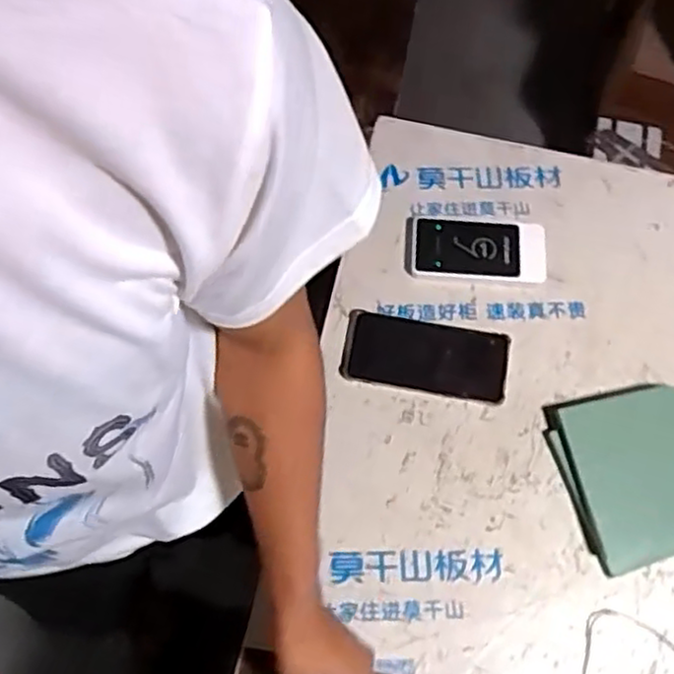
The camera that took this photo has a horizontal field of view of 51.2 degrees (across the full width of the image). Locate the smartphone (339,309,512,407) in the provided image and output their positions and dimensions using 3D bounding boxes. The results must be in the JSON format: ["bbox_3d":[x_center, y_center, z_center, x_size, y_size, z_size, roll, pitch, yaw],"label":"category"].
[{"bbox_3d":[0.092,0.020,0.731,0.168,0.015,0.076,11,72,4],"label":"smartphone"}]

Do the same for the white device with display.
[{"bbox_3d":[0.152,-0.096,0.770,0.149,0.019,0.075,6,71,2],"label":"white device with display"}]

